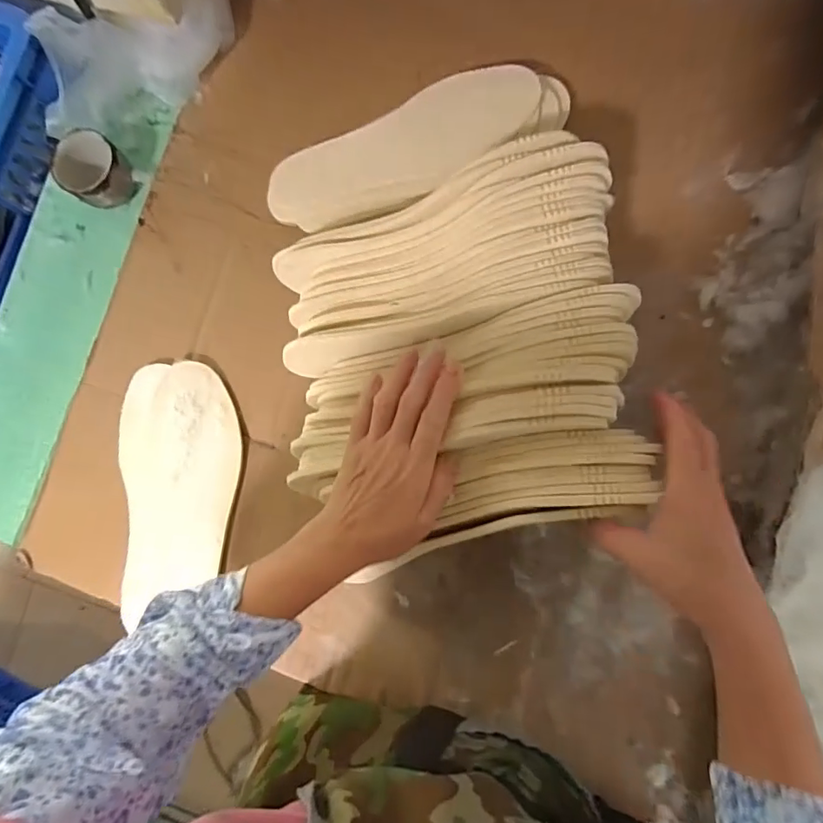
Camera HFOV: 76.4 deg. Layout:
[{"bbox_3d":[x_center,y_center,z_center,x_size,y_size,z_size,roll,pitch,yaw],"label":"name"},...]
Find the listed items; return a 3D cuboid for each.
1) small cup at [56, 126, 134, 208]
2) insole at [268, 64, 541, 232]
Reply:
[{"bbox_3d":[-0.309,-0.235,0.513,0.059,0.043,0.055,-1,84,7],"label":"small cup"},{"bbox_3d":[-0.007,-0.232,0.468,0.250,0.009,0.076,-23,93,6],"label":"insole"}]

